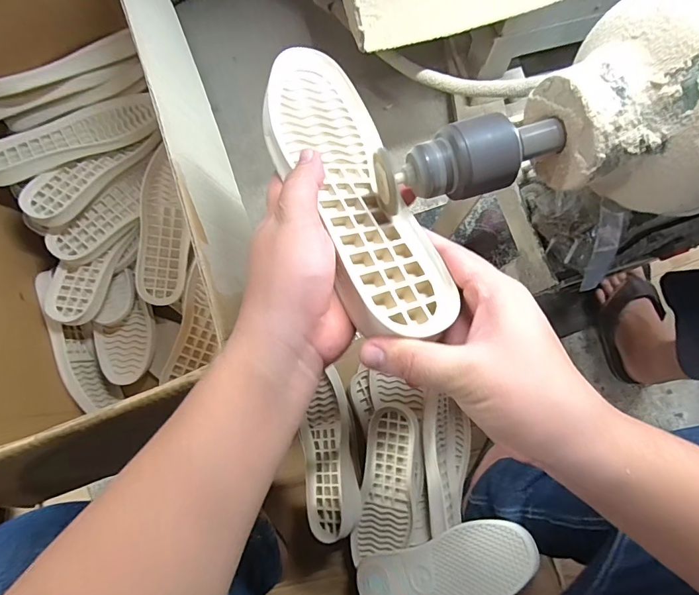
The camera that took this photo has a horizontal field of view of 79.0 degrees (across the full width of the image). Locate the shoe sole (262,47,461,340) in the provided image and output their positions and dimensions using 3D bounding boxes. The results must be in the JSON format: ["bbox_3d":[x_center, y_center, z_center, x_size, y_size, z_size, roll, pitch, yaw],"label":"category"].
[{"bbox_3d":[-0.007,-0.092,0.335,0.095,0.033,0.277,-7,61,-26],"label":"shoe sole"}]

